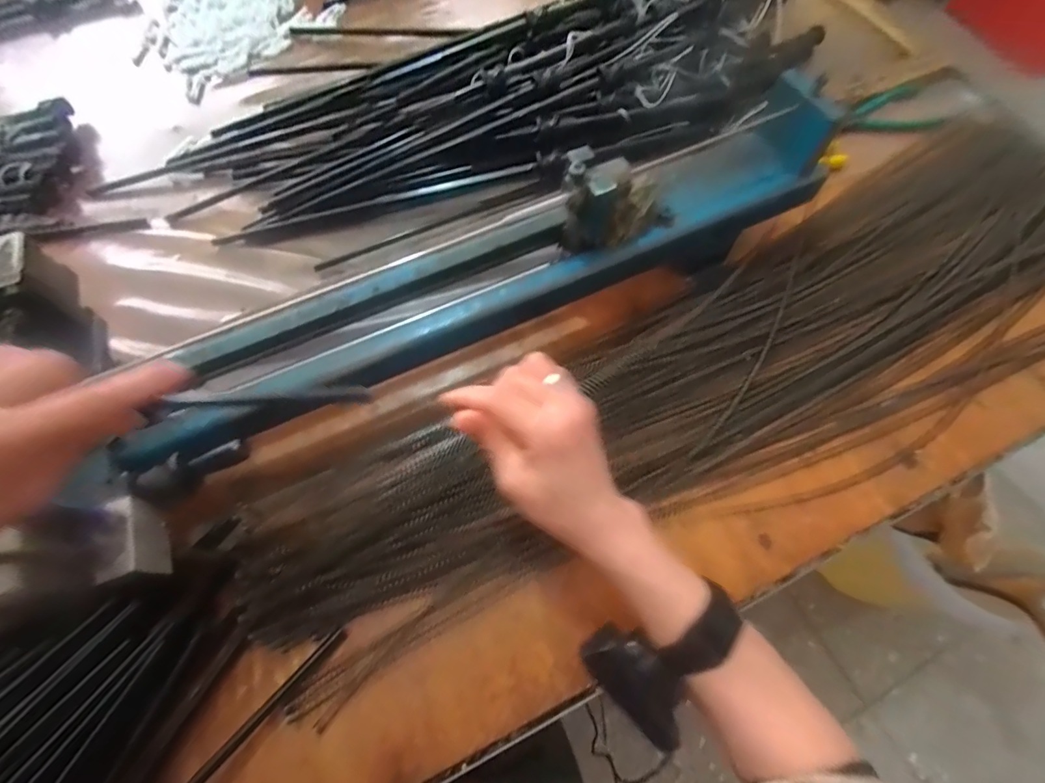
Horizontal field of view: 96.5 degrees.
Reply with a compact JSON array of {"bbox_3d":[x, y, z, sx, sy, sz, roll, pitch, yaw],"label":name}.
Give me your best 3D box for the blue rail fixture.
[{"bbox_3d":[-0.026,-0.101,0.405,0.638,0.091,0.117,-28,70,-10],"label":"blue rail fixture"}]

